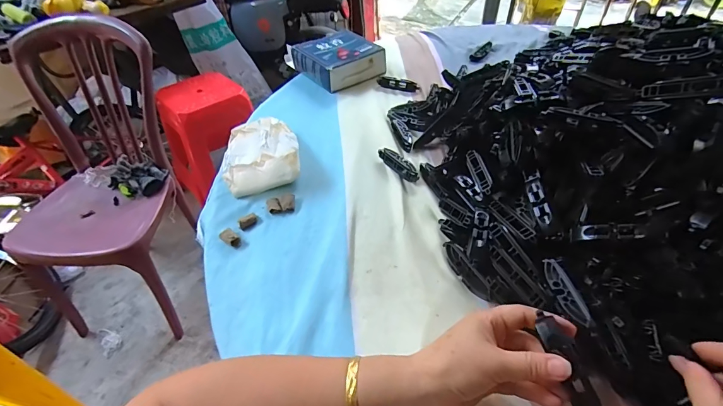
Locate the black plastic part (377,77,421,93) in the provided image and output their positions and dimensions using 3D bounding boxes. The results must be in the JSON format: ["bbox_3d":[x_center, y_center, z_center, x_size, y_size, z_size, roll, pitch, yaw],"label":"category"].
[{"bbox_3d":[0.072,-0.229,0.717,0.083,0.018,0.019,15,48,17],"label":"black plastic part"}]

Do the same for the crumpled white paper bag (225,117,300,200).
[{"bbox_3d":[-0.150,-0.078,0.546,0.112,0.040,0.148,-15,46,-12],"label":"crumpled white paper bag"}]

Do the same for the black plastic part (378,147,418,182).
[{"bbox_3d":[0.055,-0.056,0.535,0.020,0.017,0.077,-29,51,-24],"label":"black plastic part"}]

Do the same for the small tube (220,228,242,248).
[{"bbox_3d":[-0.158,0.043,0.453,0.029,0.008,0.015,30,54,29],"label":"small tube"}]

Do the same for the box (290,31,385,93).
[{"bbox_3d":[-0.047,-0.292,0.755,0.145,0.047,0.149,-29,51,-24],"label":"box"}]

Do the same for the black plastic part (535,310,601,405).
[{"bbox_3d":[0.155,0.123,0.278,0.021,0.014,0.077,-17,77,-13],"label":"black plastic part"}]

